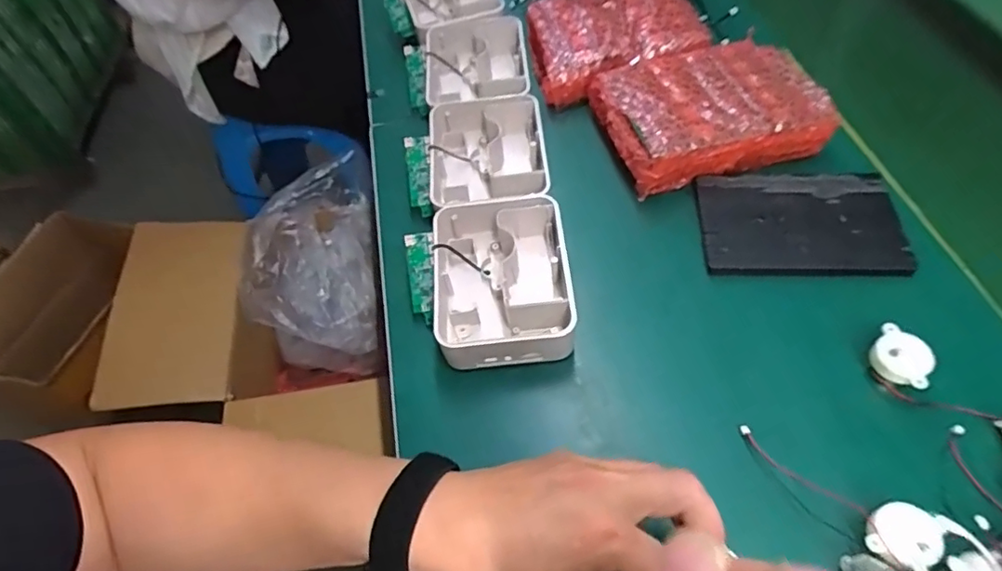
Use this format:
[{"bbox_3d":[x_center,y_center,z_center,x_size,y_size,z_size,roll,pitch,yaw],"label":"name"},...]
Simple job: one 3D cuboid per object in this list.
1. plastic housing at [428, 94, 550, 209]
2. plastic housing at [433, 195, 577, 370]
[{"bbox_3d":[-0.011,-0.102,0.525,0.098,0.072,0.125,-5,55,1],"label":"plastic housing"},{"bbox_3d":[-0.001,-0.003,0.443,0.101,0.043,0.130,-5,55,1],"label":"plastic housing"}]

